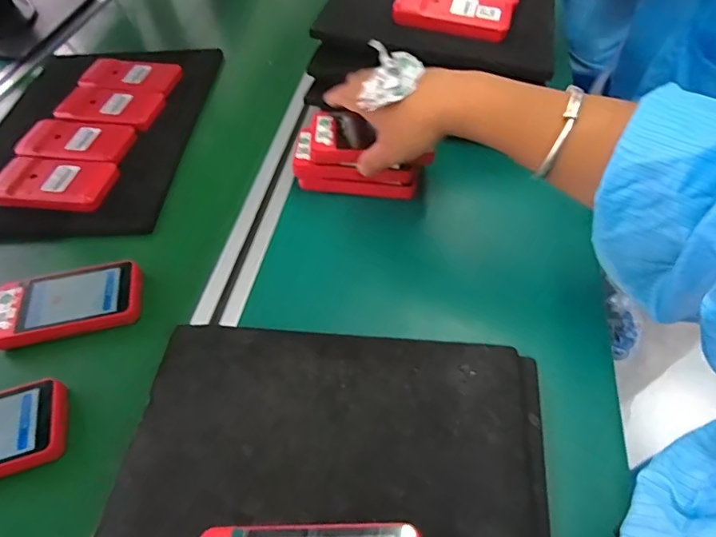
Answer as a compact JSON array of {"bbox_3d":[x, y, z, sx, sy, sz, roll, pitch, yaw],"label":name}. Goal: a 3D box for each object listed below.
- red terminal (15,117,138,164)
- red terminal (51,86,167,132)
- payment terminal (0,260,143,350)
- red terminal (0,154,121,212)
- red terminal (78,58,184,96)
[{"bbox_3d":[-0.321,-0.145,0.564,0.131,0.013,0.067,6,53,8],"label":"red terminal"},{"bbox_3d":[-0.303,-0.196,0.607,0.132,0.015,0.067,8,53,10],"label":"red terminal"},{"bbox_3d":[-0.252,0.030,0.431,0.119,0.016,0.064,-12,52,-5],"label":"payment terminal"},{"bbox_3d":[-0.322,-0.089,0.525,0.128,0.017,0.067,7,53,9],"label":"red terminal"},{"bbox_3d":[-0.295,-0.249,0.644,0.132,0.019,0.063,8,53,10],"label":"red terminal"}]

